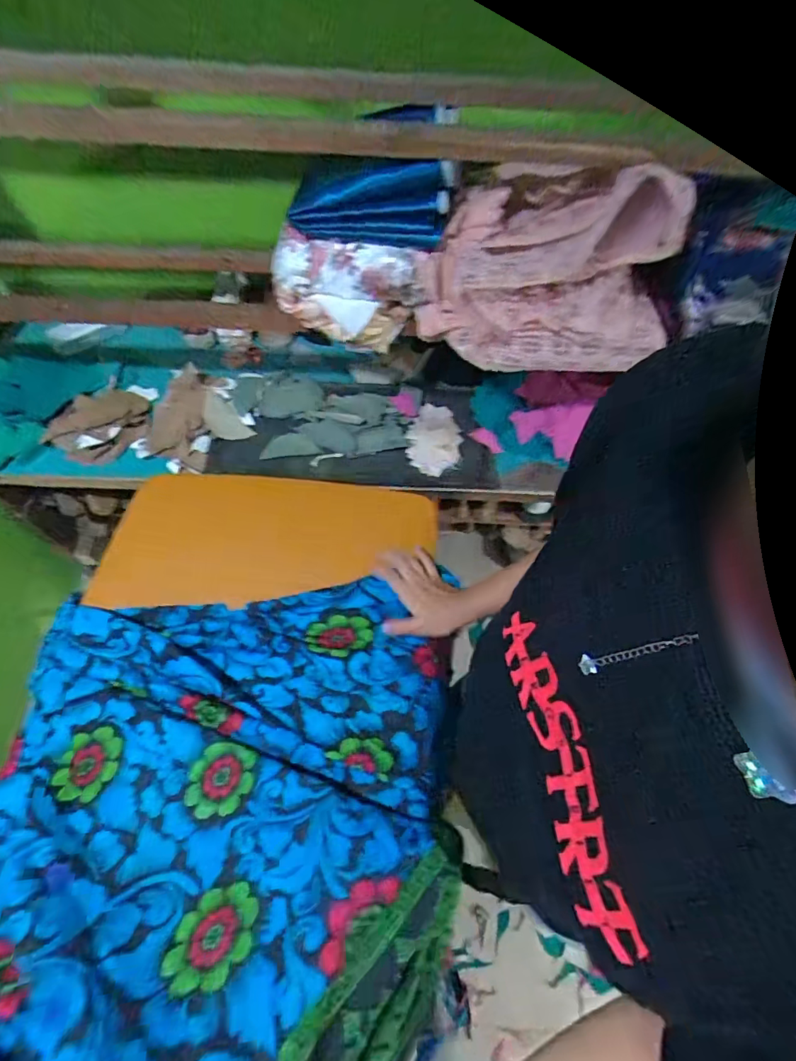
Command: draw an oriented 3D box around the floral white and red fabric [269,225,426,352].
[{"bbox_3d":[-0.065,-0.331,0.675,0.203,0.133,0.063,4,61,1],"label":"floral white and red fabric"}]

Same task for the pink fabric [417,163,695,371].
[{"bbox_3d":[0.195,-0.324,0.609,0.319,0.206,0.110,9,61,4],"label":"pink fabric"}]

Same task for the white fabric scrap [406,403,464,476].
[{"bbox_3d":[0.071,-0.175,0.908,0.098,0.010,0.155,12,61,5],"label":"white fabric scrap"}]

